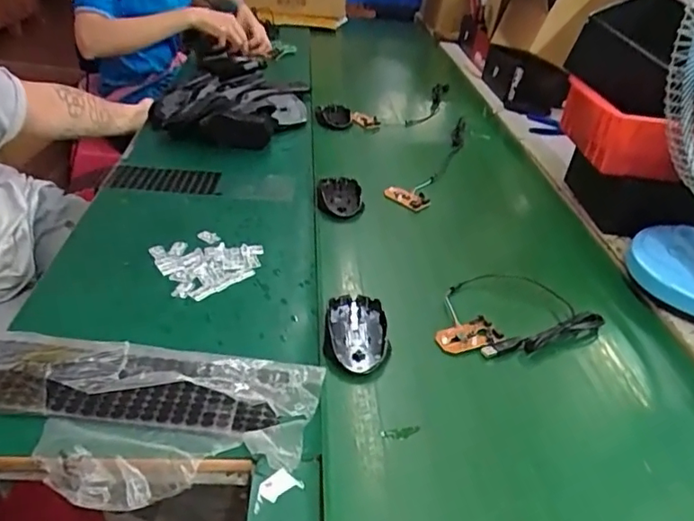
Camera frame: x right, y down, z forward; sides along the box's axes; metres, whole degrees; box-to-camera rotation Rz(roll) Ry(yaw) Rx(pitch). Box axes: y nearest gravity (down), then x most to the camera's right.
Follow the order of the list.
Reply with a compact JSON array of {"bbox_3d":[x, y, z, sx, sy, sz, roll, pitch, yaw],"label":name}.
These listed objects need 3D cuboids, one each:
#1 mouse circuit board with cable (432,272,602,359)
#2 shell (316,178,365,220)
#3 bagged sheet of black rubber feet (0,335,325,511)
[{"bbox_3d":[0.178,0.052,0.626,0.192,0.031,0.125,-5,36,-19],"label":"mouse circuit board with cable"},{"bbox_3d":[-0.011,-0.096,0.826,0.063,0.015,0.102,3,32,-5],"label":"shell"},{"bbox_3d":[-0.208,0.127,0.463,0.348,0.044,0.140,6,32,0],"label":"bagged sheet of black rubber feet"}]

